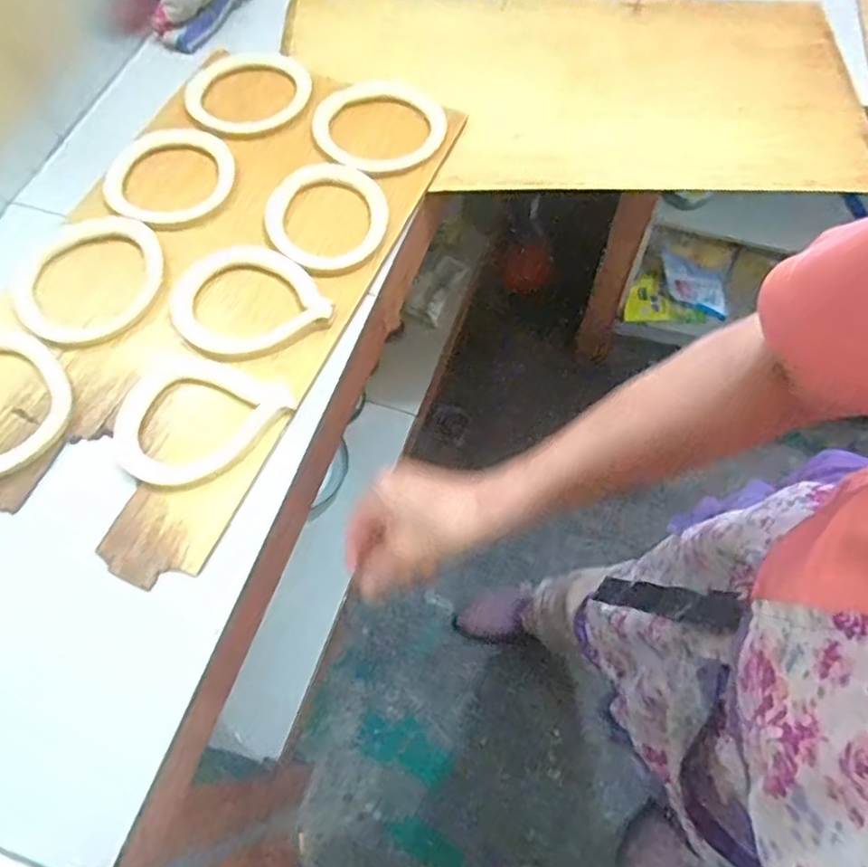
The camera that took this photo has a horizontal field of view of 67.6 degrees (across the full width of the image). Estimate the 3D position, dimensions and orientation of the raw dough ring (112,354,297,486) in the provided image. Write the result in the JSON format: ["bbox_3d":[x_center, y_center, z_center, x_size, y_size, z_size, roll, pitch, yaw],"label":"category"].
[{"bbox_3d":[-0.248,-0.012,0.663,0.168,0.013,0.139,22,67,11],"label":"raw dough ring"}]

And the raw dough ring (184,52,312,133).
[{"bbox_3d":[-0.255,-0.467,0.886,0.172,0.022,0.148,-7,64,-3],"label":"raw dough ring"}]

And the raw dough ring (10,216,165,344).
[{"bbox_3d":[-0.398,-0.178,0.746,0.168,0.020,0.156,0,64,1],"label":"raw dough ring"}]

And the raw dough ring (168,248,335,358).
[{"bbox_3d":[-0.212,-0.146,0.724,0.151,0.016,0.152,0,64,1],"label":"raw dough ring"}]

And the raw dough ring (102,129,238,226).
[{"bbox_3d":[-0.335,-0.331,0.825,0.138,0.014,0.159,41,71,18],"label":"raw dough ring"}]

